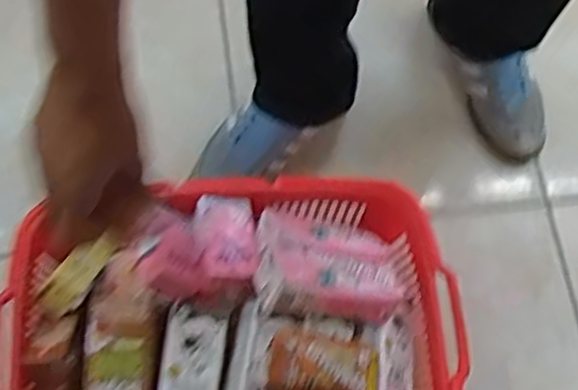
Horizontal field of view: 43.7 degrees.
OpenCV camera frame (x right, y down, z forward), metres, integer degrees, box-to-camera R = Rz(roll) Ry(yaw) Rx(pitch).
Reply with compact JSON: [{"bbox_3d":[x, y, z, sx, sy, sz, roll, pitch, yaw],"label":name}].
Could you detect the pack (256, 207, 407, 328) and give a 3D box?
[{"bbox_3d":[0.035,0.066,0.666,0.130,0.044,0.106,12,35,-22],"label":"pack"}]

